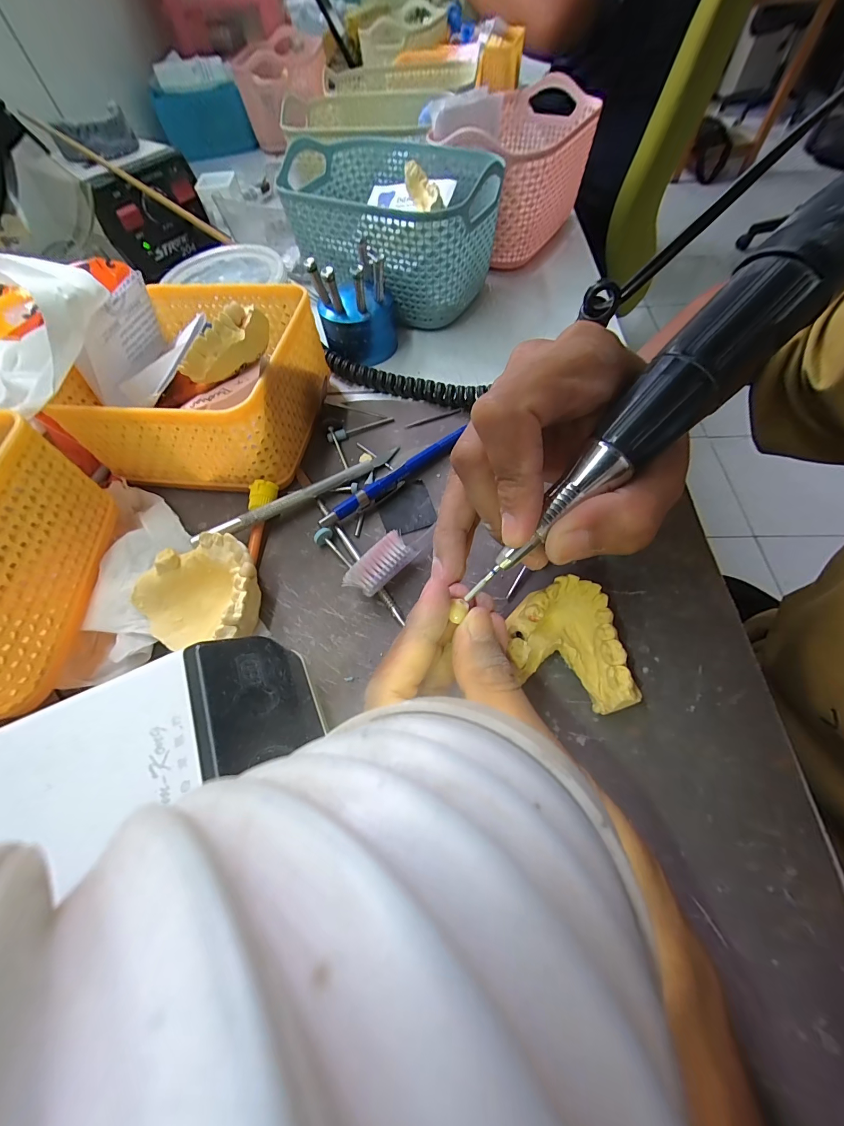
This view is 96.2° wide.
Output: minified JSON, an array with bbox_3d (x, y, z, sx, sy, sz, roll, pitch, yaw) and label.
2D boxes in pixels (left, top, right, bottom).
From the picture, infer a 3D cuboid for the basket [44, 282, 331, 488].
[{"bbox_3d":[-0.141,-0.125,0.245,0.132,0.059,0.139,8,62,8],"label":"basket"}]

